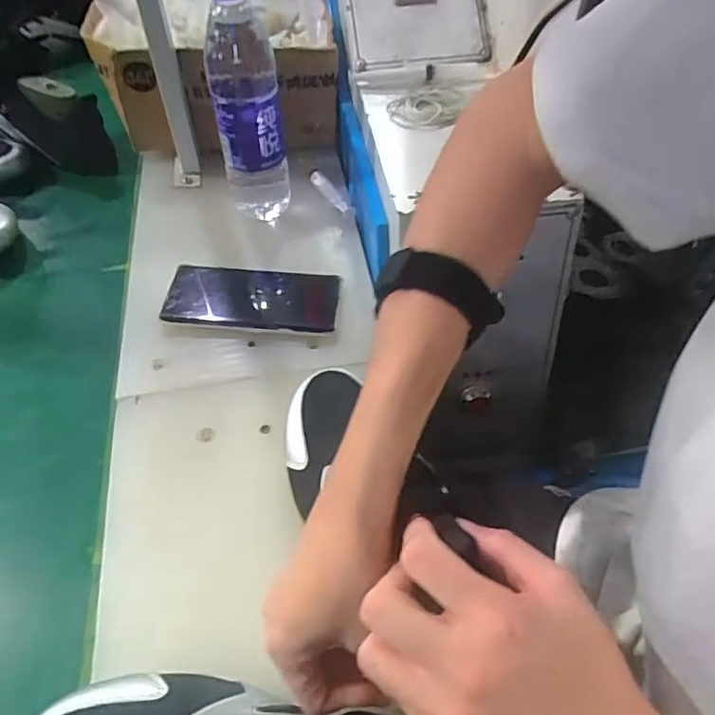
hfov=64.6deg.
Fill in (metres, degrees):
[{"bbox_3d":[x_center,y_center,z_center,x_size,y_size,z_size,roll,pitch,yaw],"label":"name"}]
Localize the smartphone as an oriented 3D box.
[{"bbox_3d":[-0.099,-0.057,0.538,0.162,0.010,0.077,3,51,3],"label":"smartphone"}]

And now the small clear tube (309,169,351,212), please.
[{"bbox_3d":[-0.029,-0.187,0.642,0.016,0.014,0.083,-23,55,-18],"label":"small clear tube"}]

